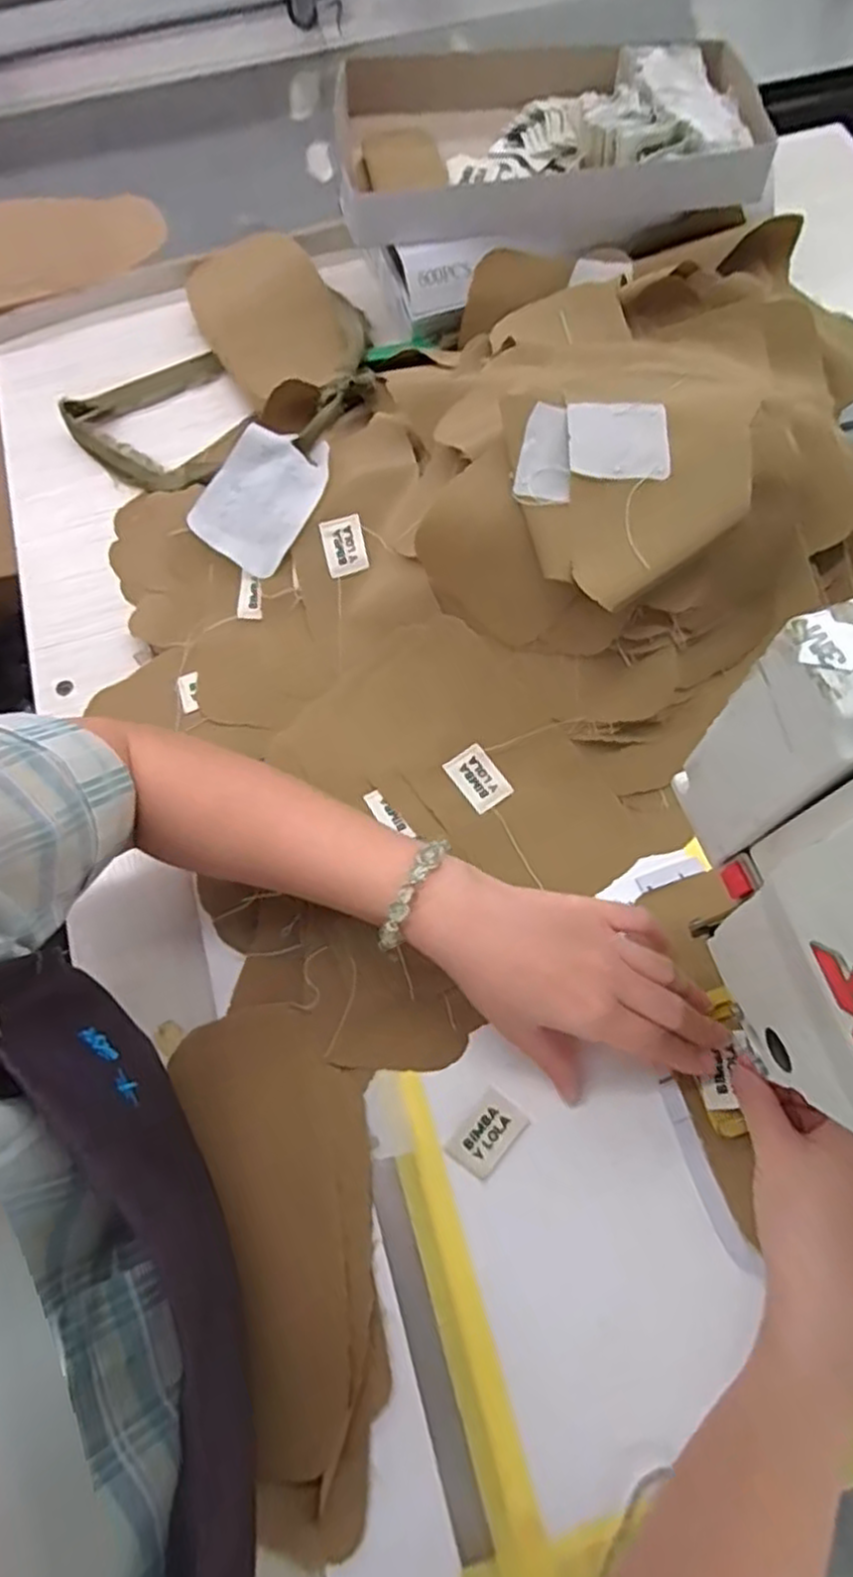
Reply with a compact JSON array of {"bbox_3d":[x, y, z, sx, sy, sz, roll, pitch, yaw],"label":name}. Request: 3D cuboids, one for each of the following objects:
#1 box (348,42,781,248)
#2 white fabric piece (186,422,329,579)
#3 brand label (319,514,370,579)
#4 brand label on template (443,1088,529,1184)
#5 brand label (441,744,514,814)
[{"bbox_3d":[0.093,-0.516,0.580,0.326,0.043,0.182,-6,71,0],"label":"box"},{"bbox_3d":[-0.113,-0.202,0.505,0.071,0.012,0.100,29,85,6],"label":"white fabric piece"},{"bbox_3d":[-0.056,-0.164,0.494,0.028,0.004,0.038,-13,90,5],"label":"brand label"},{"bbox_3d":[0.032,0.184,0.386,0.026,0.004,0.039,38,72,18],"label":"brand label on template"},{"bbox_3d":[0.032,-0.006,0.451,0.027,0.004,0.039,-35,79,-7],"label":"brand label"}]

